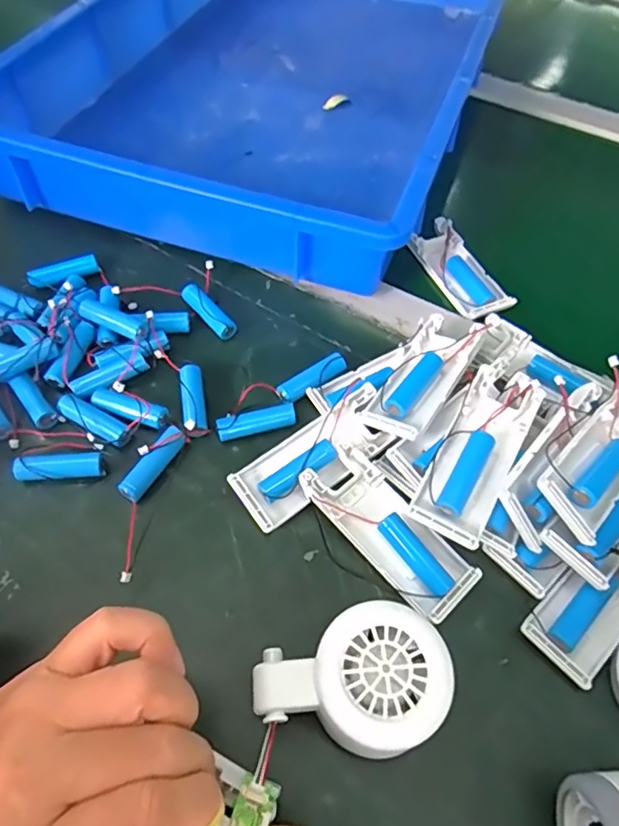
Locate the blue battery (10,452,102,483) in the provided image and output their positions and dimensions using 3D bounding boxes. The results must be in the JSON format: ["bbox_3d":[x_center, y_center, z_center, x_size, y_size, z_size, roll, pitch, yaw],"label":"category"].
[{"bbox_3d":[-0.149,0.031,0.338,0.049,0.013,0.014,-5,57,-4],"label":"blue battery"}]

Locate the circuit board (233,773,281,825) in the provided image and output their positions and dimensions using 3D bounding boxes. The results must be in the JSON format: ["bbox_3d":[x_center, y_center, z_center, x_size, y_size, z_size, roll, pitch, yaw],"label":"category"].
[{"bbox_3d":[-0.021,0.153,0.223,0.015,0.006,0.017,17,60,11],"label":"circuit board"}]

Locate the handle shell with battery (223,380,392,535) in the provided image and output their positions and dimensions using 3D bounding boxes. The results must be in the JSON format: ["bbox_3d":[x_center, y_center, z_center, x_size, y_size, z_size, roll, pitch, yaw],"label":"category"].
[{"bbox_3d":[0.004,0.027,0.340,0.101,0.022,0.039,-31,62,-20],"label":"handle shell with battery"}]

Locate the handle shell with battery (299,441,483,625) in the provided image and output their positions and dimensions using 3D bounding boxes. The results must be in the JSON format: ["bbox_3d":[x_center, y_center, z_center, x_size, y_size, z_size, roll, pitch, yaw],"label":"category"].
[{"bbox_3d":[0.045,0.063,0.316,0.102,0.024,0.043,40,64,22],"label":"handle shell with battery"}]

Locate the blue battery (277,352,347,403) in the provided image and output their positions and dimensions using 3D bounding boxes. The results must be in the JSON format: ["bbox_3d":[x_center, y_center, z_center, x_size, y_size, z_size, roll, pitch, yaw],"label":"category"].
[{"bbox_3d":[0.003,-0.021,0.379,0.050,0.016,0.014,-34,63,-21],"label":"blue battery"}]

